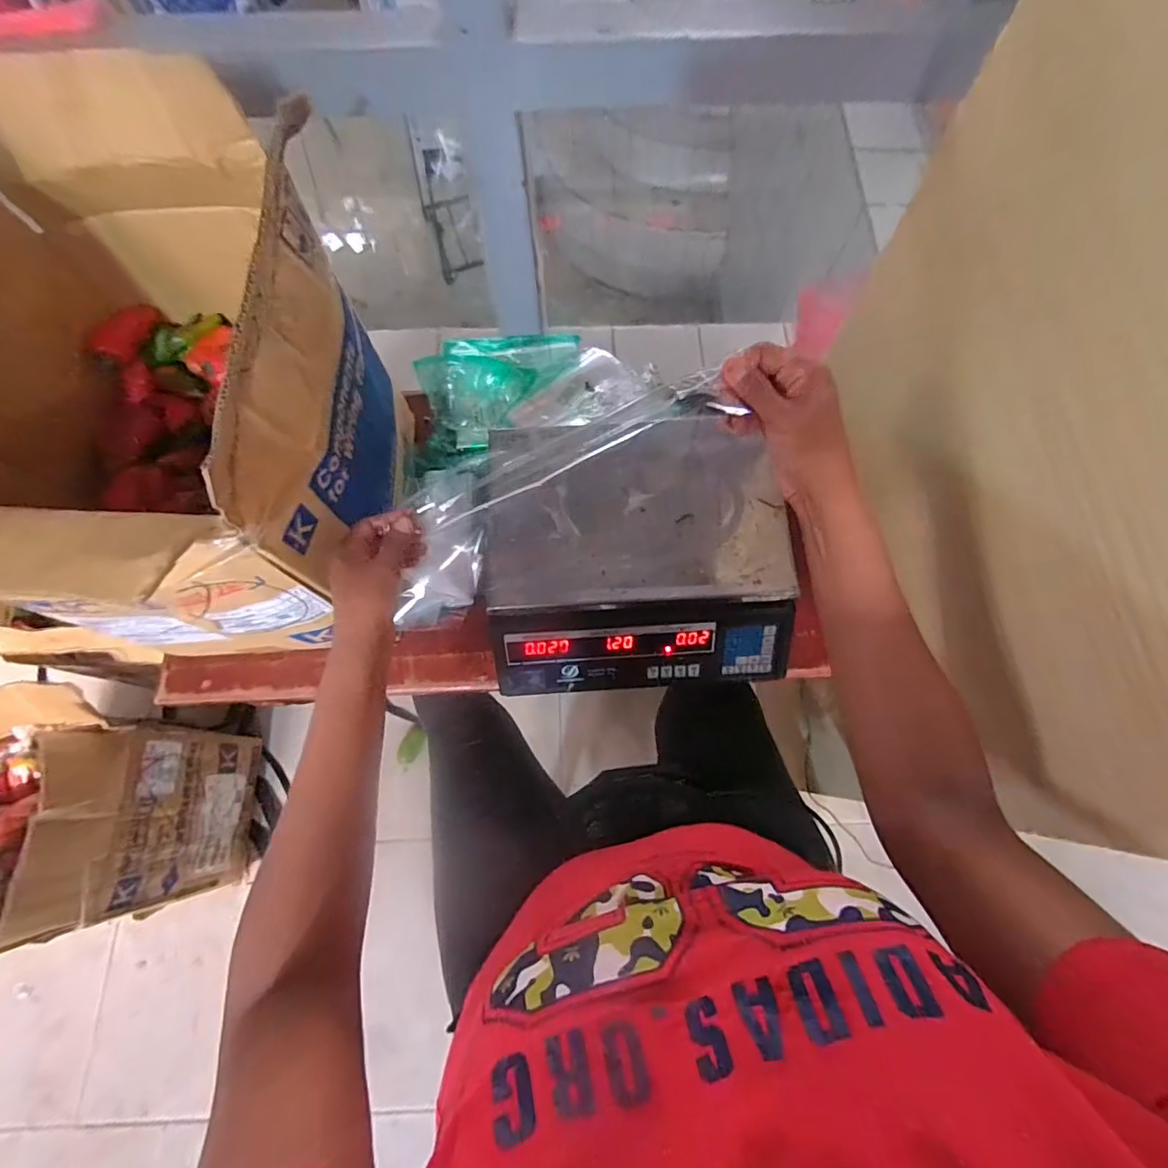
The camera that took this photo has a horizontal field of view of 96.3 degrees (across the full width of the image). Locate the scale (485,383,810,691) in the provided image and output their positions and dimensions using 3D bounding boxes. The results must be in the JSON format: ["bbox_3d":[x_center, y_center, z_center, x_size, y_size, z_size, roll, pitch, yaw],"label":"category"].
[{"bbox_3d":[0.055,-0.054,0.611,0.329,0.111,0.323,-5,73,-1],"label":"scale"}]

